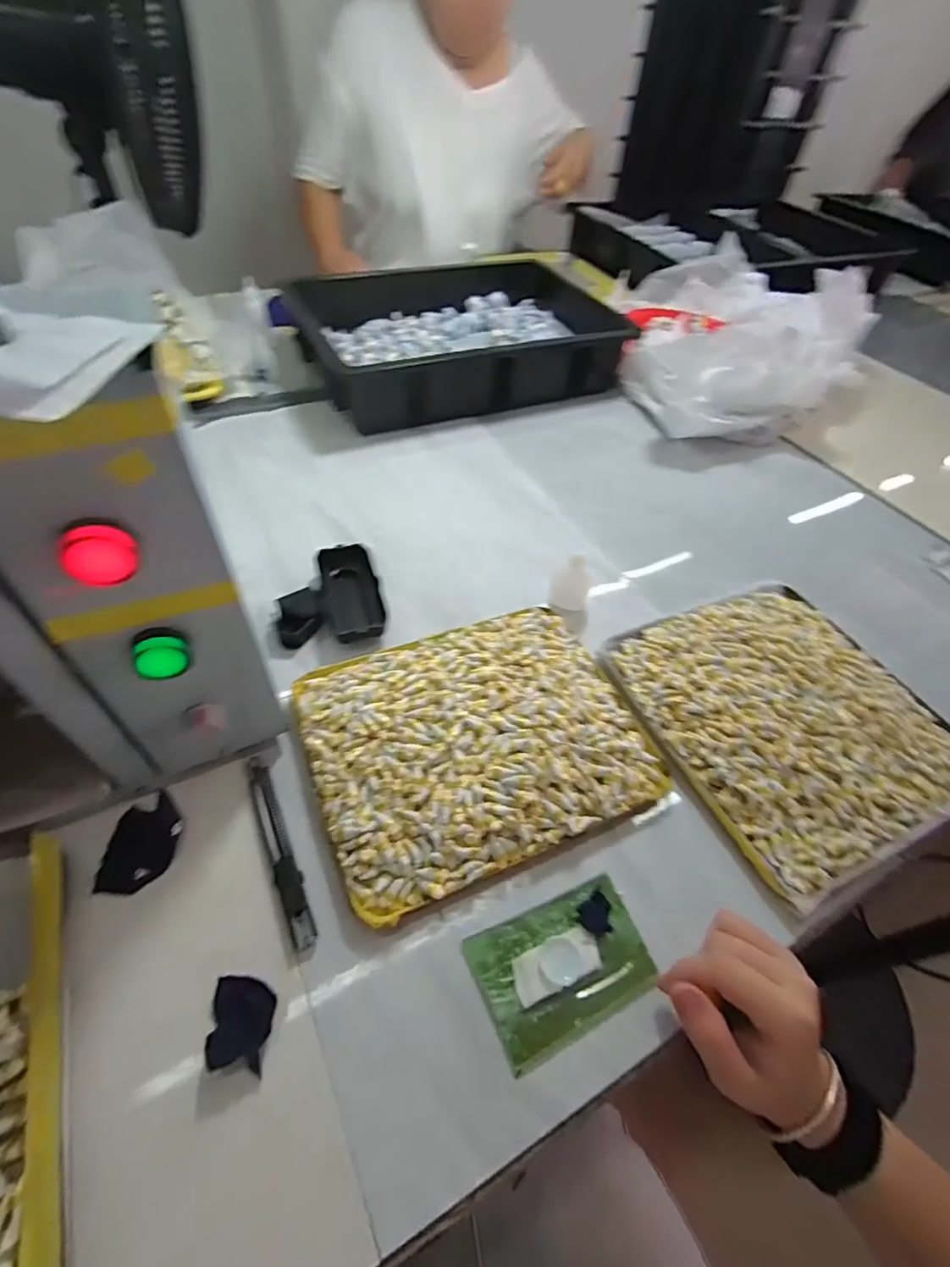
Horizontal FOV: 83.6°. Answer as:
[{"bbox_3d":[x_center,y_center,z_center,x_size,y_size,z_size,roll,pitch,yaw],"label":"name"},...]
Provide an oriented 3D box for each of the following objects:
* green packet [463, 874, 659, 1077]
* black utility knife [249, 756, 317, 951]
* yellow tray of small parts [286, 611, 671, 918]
[{"bbox_3d":[0.055,0.198,0.320,0.102,0.012,0.068,-16,55,-19],"label":"green packet"},{"bbox_3d":[-0.132,0.139,0.357,0.016,0.015,0.138,-18,55,-20],"label":"black utility knife"},{"bbox_3d":[0.002,0.070,0.404,0.240,0.025,0.198,-17,55,-19],"label":"yellow tray of small parts"}]

